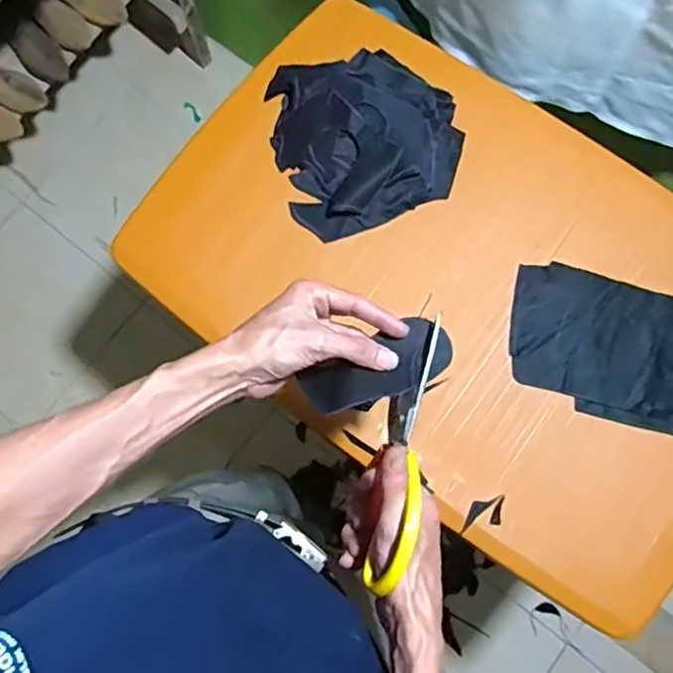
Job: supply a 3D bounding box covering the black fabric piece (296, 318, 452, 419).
[{"bbox_3d":[0.033,0.026,0.511,0.122,0.018,0.051,-23,79,0],"label":"black fabric piece"}]

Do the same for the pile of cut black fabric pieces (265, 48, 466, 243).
[{"bbox_3d":[0.036,-0.254,0.770,0.228,0.043,0.233,-17,79,-2],"label":"pile of cut black fabric pieces"}]

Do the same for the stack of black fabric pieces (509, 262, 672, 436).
[{"bbox_3d":[0.341,0.018,0.727,0.277,0.005,0.157,15,79,4],"label":"stack of black fabric pieces"}]

